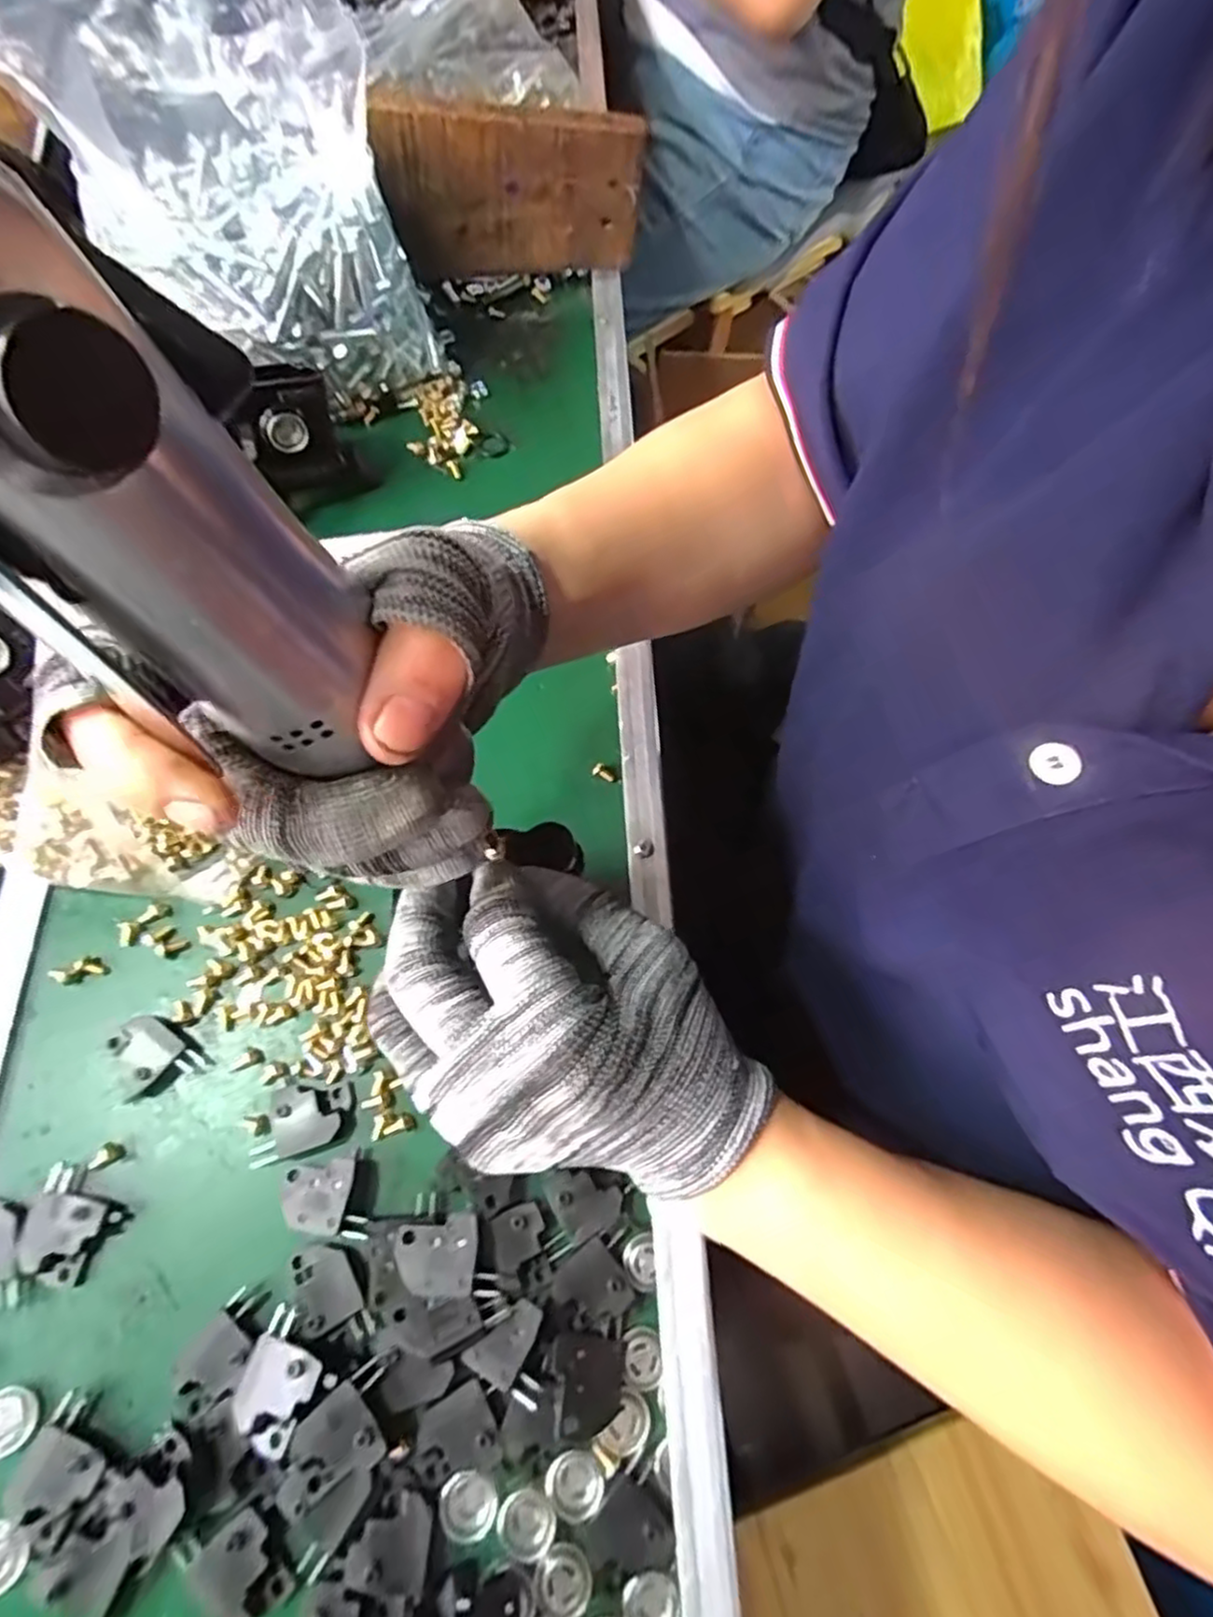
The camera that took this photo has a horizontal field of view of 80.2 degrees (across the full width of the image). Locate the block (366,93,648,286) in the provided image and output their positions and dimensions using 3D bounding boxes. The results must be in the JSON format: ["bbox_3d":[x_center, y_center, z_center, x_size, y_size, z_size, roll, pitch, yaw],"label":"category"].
[{"bbox_3d":[-0.054,-0.351,0.422,0.144,0.097,0.014,-5,68,-4],"label":"block"}]

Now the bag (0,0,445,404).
[{"bbox_3d":[-0.191,-0.308,0.363,0.158,0.166,0.155,-32,72,-15],"label":"bag"}]

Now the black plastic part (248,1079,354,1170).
[{"bbox_3d":[-0.116,0.118,0.274,0.037,0.004,0.024,-13,68,-8],"label":"black plastic part"}]

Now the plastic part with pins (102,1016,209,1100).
[{"bbox_3d":[-0.178,0.096,0.278,0.032,0.008,0.027,42,72,14],"label":"plastic part with pins"}]

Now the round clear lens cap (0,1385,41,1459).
[{"bbox_3d":[-0.196,0.199,0.233,0.021,0.004,0.018,-33,73,-15],"label":"round clear lens cap"}]

